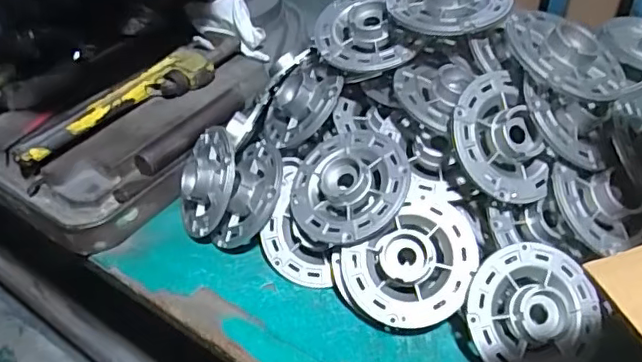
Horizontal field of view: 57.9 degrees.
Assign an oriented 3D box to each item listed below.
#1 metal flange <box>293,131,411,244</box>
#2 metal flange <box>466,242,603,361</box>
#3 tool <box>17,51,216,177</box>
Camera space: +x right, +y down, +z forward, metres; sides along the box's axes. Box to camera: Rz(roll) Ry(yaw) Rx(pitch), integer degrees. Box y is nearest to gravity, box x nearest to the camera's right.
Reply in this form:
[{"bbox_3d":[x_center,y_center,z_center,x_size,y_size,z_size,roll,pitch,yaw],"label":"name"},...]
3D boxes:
[{"bbox_3d":[0.028,0.002,0.517,0.103,0.028,0.103,-24,61,11],"label":"metal flange"},{"bbox_3d":[0.170,0.105,0.458,0.106,0.028,0.106,2,77,-9],"label":"metal flange"},{"bbox_3d":[-0.228,-0.086,0.644,0.232,0.028,0.052,-34,51,-30],"label":"tool"}]

